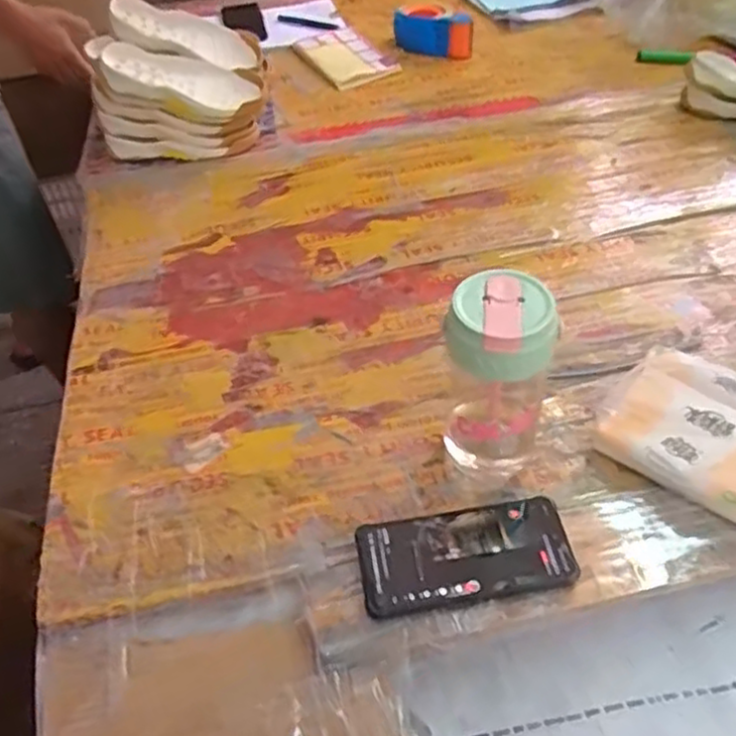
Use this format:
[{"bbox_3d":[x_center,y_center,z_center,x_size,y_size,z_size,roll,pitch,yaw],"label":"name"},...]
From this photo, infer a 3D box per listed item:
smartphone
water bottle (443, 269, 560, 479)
[{"bbox_3d":[0.077,0.148,0.580,0.166,0.010,0.080,-9,49,-4],"label":"smartphone"},{"bbox_3d":[0.105,0.011,0.606,0.076,0.185,0.089,3,47,7],"label":"water bottle"}]

